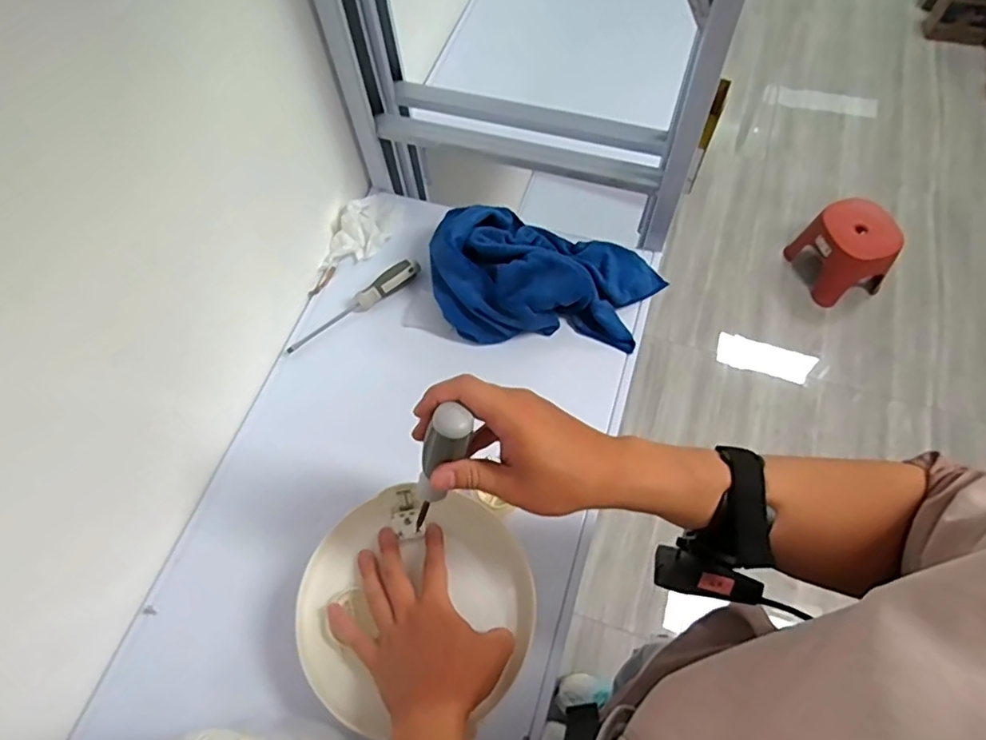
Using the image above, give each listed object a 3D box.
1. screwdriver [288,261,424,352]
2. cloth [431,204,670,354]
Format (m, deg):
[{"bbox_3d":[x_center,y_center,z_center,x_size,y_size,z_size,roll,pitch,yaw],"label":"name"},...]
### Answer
[{"bbox_3d":[-0.167,-0.077,0.702,0.181,0.030,0.023,-33,67,-13],"label":"screwdriver"},{"bbox_3d":[0.063,-0.112,0.679,0.268,0.070,0.163,6,64,6],"label":"cloth"}]

